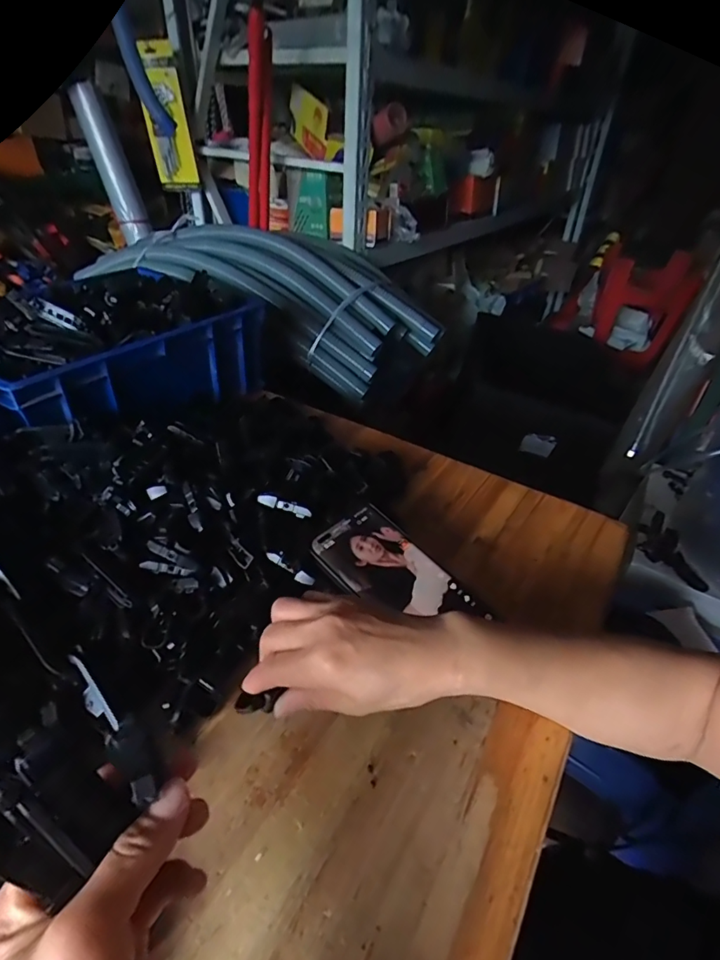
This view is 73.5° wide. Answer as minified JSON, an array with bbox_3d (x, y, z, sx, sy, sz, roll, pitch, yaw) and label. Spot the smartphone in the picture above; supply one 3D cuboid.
[{"bbox_3d":[0.033,0.081,0.401,0.142,0.004,0.079,41,54,22],"label":"smartphone"}]

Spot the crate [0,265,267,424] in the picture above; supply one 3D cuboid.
[{"bbox_3d":[-0.321,-0.169,0.607,0.235,0.116,0.327,24,42,25],"label":"crate"}]

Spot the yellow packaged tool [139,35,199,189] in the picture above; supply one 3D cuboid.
[{"bbox_3d":[-0.412,-0.767,1.034,0.095,0.266,0.030,10,49,1],"label":"yellow packaged tool"}]

